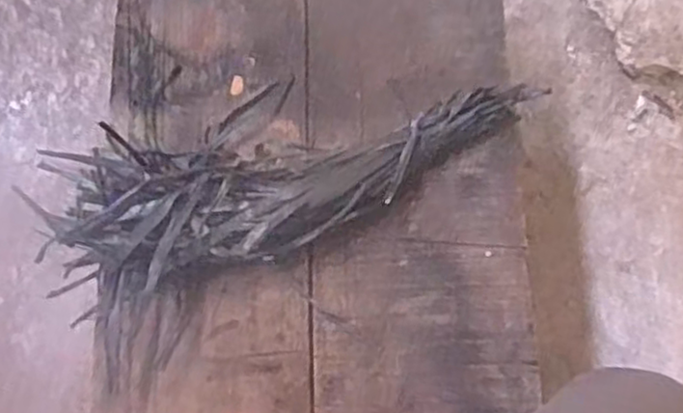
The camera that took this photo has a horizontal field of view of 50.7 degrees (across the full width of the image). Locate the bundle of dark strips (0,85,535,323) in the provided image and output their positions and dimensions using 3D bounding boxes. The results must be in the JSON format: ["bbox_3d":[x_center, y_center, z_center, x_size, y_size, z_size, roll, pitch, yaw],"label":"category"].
[{"bbox_3d":[-0.046,-0.040,0.599,0.394,0.060,0.159,-18,74,-5],"label":"bundle of dark strips"}]

